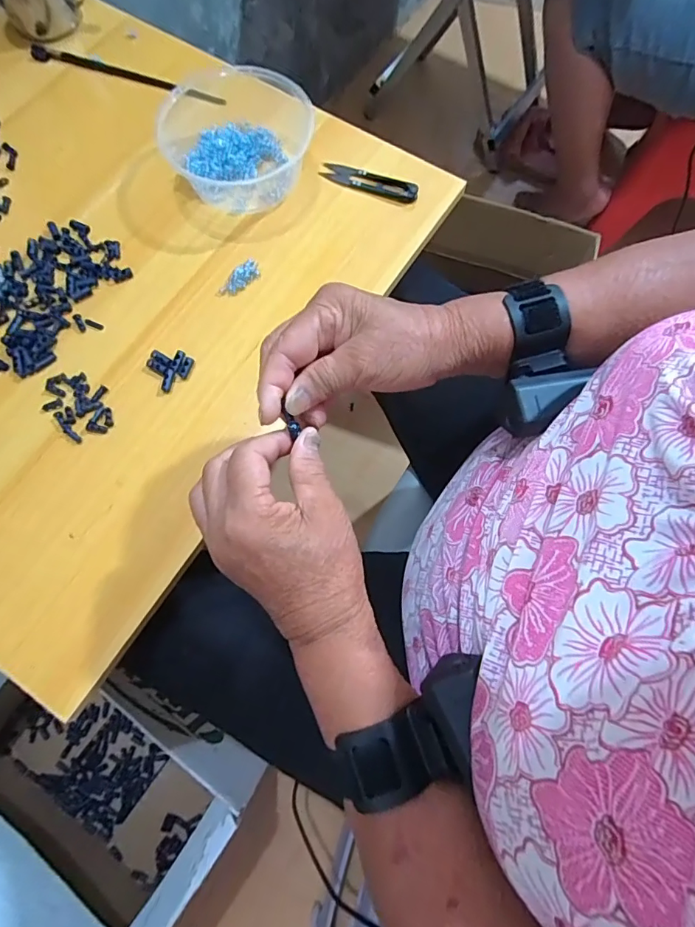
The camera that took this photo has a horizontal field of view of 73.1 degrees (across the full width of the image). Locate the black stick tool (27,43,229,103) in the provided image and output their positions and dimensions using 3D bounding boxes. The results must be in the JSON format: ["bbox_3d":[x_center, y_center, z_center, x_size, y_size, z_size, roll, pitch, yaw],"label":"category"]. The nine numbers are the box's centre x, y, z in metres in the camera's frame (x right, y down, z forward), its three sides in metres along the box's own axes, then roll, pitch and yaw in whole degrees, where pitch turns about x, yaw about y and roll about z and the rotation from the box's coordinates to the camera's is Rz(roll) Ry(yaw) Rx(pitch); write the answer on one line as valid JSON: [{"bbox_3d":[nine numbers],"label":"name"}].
[{"bbox_3d":[-0.242,-0.424,0.514,0.226,0.011,0.013,19,74,5],"label":"black stick tool"}]

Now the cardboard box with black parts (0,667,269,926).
[{"bbox_3d":[-0.365,0.428,0.658,0.418,0.292,0.290,31,75,8],"label":"cardboard box with black parts"}]

